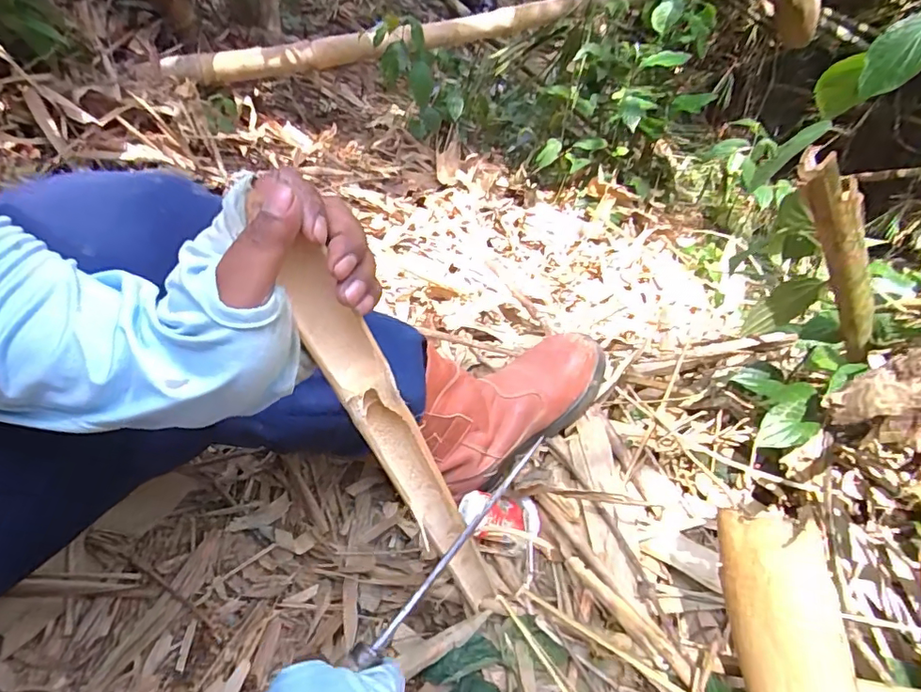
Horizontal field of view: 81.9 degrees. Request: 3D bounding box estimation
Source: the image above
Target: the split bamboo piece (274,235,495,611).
[{"bbox_3d":[-0.031,0.104,0.399,0.024,0.415,0.031,7,48,26],"label":"split bamboo piece"}]

